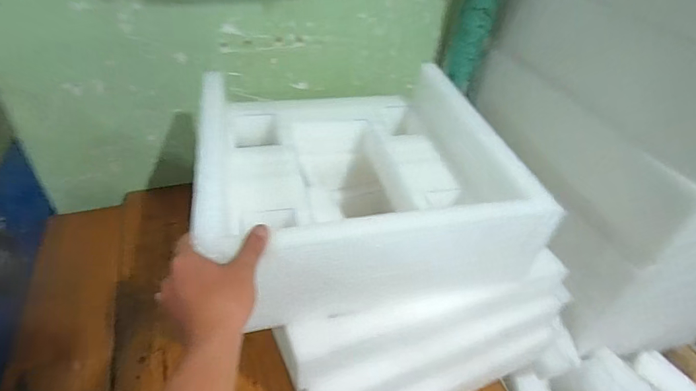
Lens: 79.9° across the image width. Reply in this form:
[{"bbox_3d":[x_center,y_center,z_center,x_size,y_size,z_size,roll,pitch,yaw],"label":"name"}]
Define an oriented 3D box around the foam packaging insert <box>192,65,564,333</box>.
[{"bbox_3d":[0.001,-0.039,0.638,0.415,0.139,0.398,-7,43,-15],"label":"foam packaging insert"}]

